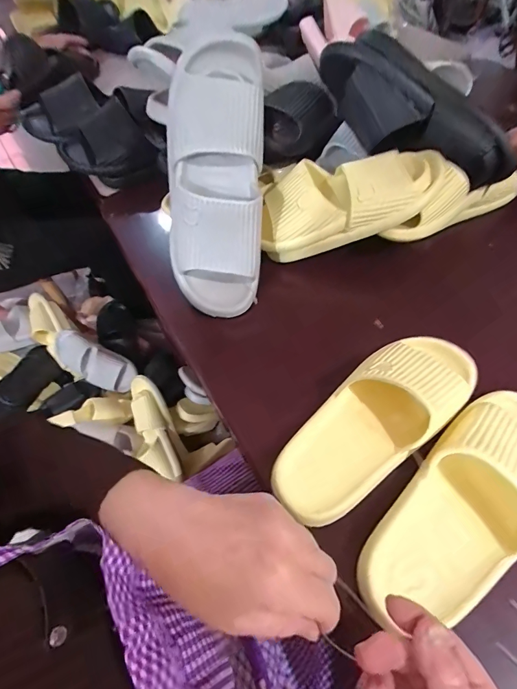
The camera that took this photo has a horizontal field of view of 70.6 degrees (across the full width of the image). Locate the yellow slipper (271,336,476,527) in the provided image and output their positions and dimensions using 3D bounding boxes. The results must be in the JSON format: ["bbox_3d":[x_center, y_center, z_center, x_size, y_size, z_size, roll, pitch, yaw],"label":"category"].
[{"bbox_3d":[0.124,0.069,0.369,0.252,0.055,0.096,-38,64,-19],"label":"yellow slipper"}]

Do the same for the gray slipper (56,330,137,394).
[{"bbox_3d":[-0.489,0.054,1.091,0.280,0.073,0.118,24,87,9],"label":"gray slipper"}]

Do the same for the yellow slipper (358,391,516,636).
[{"bbox_3d":[0.194,0.137,0.325,0.258,0.059,0.101,-39,65,-15],"label":"yellow slipper"}]

